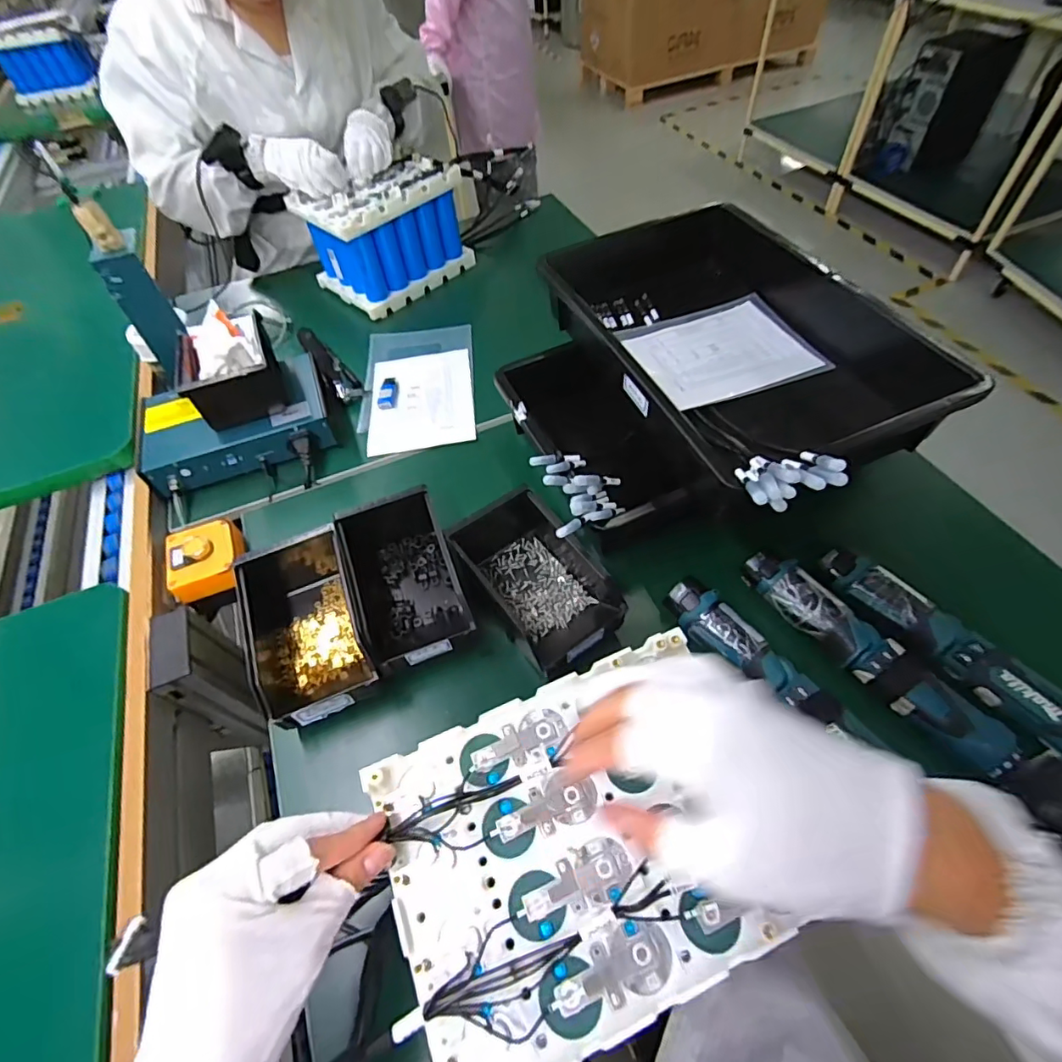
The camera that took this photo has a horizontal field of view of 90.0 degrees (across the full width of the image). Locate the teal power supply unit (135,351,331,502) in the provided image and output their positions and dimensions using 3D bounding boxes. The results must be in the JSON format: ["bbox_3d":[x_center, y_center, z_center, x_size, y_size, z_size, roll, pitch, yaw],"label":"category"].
[{"bbox_3d":[-0.392,-0.150,0.716,0.228,0.052,0.152,-19,56,-8],"label":"teal power supply unit"}]

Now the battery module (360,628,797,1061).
[{"bbox_3d":[0.022,0.182,0.313,0.210,0.017,0.175,-20,56,-9],"label":"battery module"}]

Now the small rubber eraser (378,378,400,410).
[{"bbox_3d":[-0.211,-0.205,0.789,0.028,0.009,0.060,-2,55,4],"label":"small rubber eraser"}]

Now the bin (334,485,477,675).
[{"bbox_3d":[-0.135,0.043,0.573,0.102,0.079,0.206,-20,56,-8],"label":"bin"}]

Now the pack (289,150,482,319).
[{"bbox_3d":[-0.241,-0.506,0.922,0.238,0.163,0.147,-37,60,-19],"label":"pack"}]

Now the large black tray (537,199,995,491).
[{"bbox_3d":[0.215,-0.221,0.616,0.286,0.089,0.427,-23,57,-11],"label":"large black tray"}]

